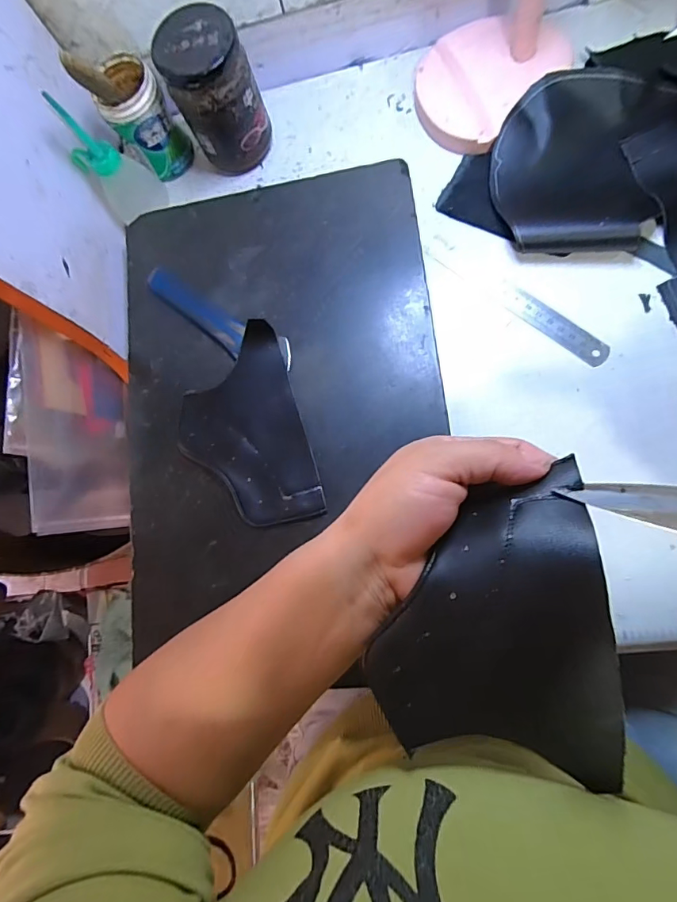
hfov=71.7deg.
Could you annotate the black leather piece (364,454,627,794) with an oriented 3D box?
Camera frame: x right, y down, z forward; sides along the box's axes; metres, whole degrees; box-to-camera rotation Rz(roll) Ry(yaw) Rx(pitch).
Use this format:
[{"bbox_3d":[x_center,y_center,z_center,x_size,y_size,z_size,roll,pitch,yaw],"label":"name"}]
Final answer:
[{"bbox_3d":[0.061,0.075,0.197,0.096,0.027,0.117,-8,83,5],"label":"black leather piece"}]

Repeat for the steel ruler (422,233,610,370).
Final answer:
[{"bbox_3d":[0.138,-0.121,0.372,0.164,0.004,0.023,39,86,14],"label":"steel ruler"}]

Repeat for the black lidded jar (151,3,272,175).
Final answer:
[{"bbox_3d":[-0.100,-0.292,0.388,0.064,0.095,0.067,-2,79,10],"label":"black lidded jar"}]

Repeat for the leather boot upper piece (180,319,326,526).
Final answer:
[{"bbox_3d":[-0.074,-0.012,0.360,0.095,0.018,0.146,-19,77,7],"label":"leather boot upper piece"}]

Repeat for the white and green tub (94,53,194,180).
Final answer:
[{"bbox_3d":[-0.169,-0.287,0.408,0.051,0.077,0.049,-2,79,10],"label":"white and green tub"}]

